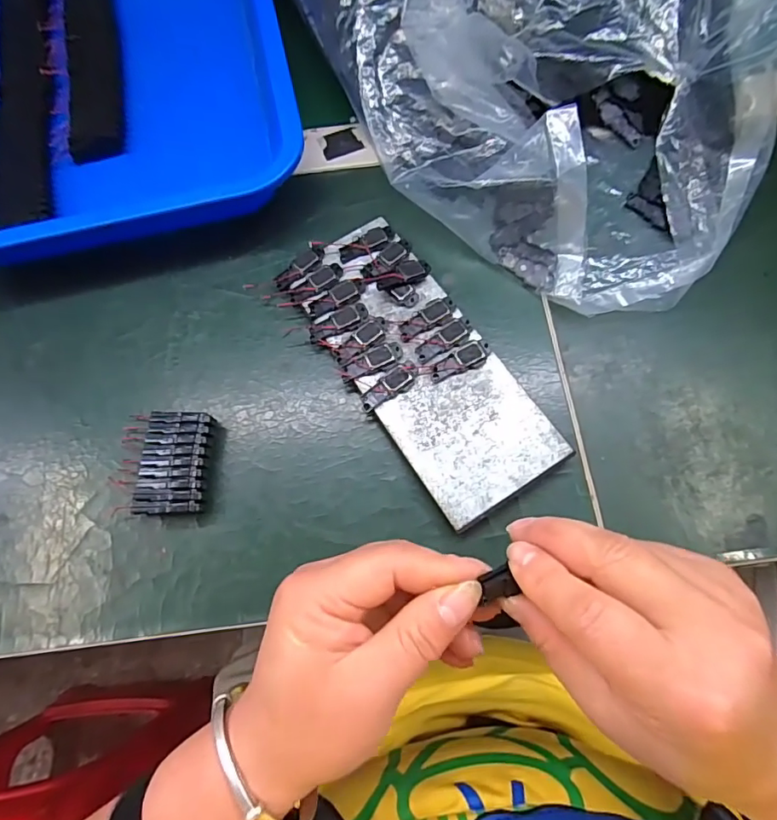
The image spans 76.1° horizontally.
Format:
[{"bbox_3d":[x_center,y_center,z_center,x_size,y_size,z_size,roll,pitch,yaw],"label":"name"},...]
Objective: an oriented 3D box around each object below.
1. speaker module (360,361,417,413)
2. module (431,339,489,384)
[{"bbox_3d":[0.001,-0.014,0.291,0.039,0.004,0.014,-39,76,-9],"label":"speaker module"},{"bbox_3d":[0.042,-0.030,0.294,0.038,0.004,0.015,-22,74,-5],"label":"module"}]

